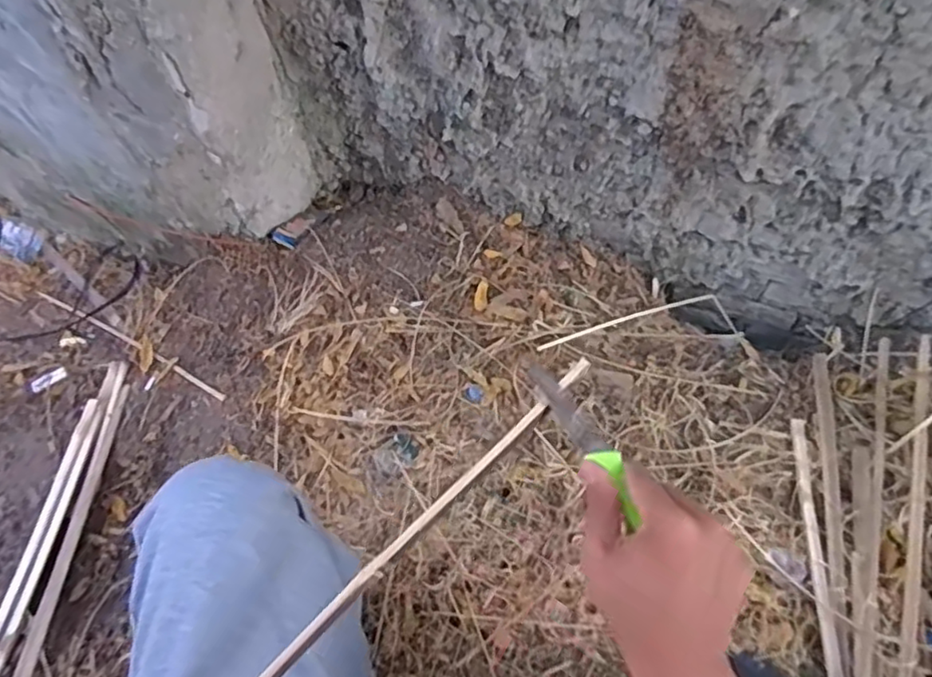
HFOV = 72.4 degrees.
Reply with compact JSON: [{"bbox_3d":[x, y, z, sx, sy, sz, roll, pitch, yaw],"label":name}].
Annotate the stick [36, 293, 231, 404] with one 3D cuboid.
[{"bbox_3d":[-0.597,0.001,1.115,0.479,0.011,0.016,24,59,22],"label":"stick"}]

